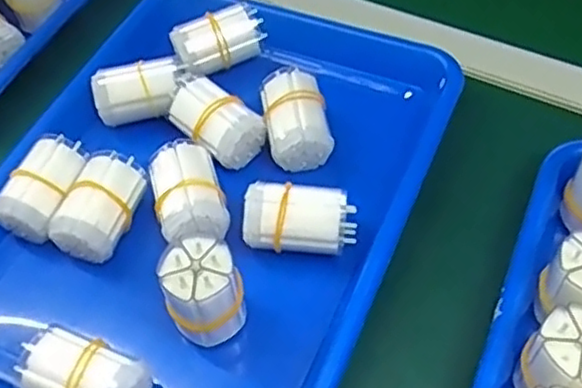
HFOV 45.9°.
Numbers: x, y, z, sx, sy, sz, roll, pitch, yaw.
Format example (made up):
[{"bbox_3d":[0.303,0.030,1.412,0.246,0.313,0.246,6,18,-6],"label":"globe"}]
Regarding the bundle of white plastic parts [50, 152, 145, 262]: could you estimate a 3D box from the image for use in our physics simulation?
[{"bbox_3d":[-0.114,0.006,0.414,0.035,0.031,0.061,12,55,13],"label":"bundle of white plastic parts"}]

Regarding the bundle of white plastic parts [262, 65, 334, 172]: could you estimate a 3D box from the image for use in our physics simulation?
[{"bbox_3d":[0.003,-0.049,0.447,0.039,0.036,0.057,-10,54,-4],"label":"bundle of white plastic parts"}]

